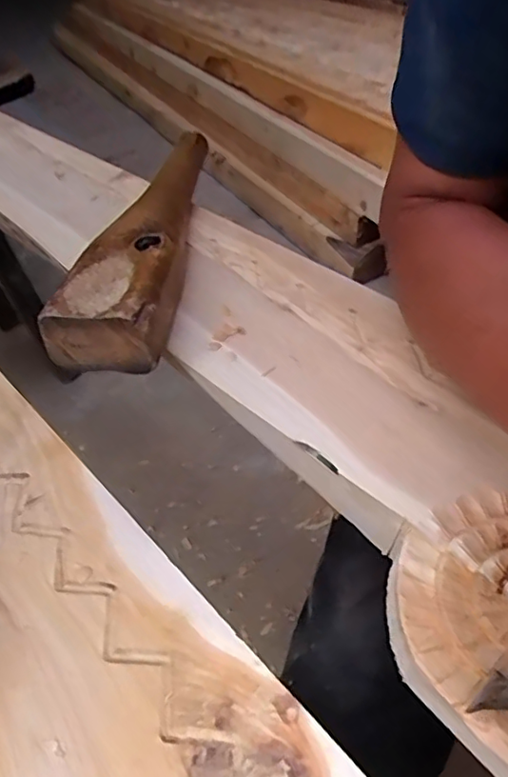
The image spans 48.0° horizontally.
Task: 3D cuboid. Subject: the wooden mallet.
[{"bbox_3d":[-0.079,-0.121,0.417,0.068,0.049,0.272,-1,48,6],"label":"wooden mallet"}]

